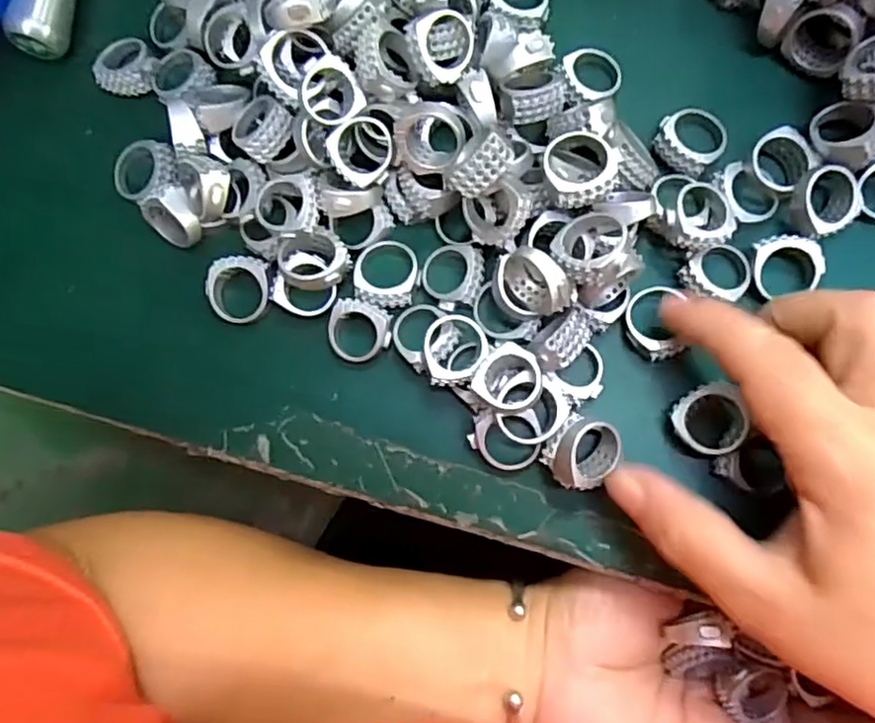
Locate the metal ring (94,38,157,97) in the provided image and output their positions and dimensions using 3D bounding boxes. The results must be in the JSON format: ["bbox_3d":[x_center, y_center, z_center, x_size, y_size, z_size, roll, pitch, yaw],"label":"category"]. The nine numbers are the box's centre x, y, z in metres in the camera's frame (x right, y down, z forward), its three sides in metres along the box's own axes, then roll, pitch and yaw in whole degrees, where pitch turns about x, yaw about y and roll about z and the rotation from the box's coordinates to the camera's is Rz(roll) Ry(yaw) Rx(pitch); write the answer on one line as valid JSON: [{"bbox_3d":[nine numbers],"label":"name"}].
[{"bbox_3d":[-0.122,-0.116,0.259,0.023,0.011,0.020,-12,82,5],"label":"metal ring"}]

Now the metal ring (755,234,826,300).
[{"bbox_3d":[0.122,-0.033,0.230,0.024,0.008,0.021,-2,83,6],"label":"metal ring"}]

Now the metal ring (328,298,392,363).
[{"bbox_3d":[-0.028,-0.011,0.240,0.023,0.006,0.022,-1,83,6],"label":"metal ring"}]

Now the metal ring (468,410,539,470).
[{"bbox_3d":[0.024,0.028,0.232,0.025,0.007,0.021,0,83,6],"label":"metal ring"}]

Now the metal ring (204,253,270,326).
[{"bbox_3d":[-0.074,-0.027,0.246,0.024,0.007,0.025,-1,83,6],"label":"metal ring"}]

